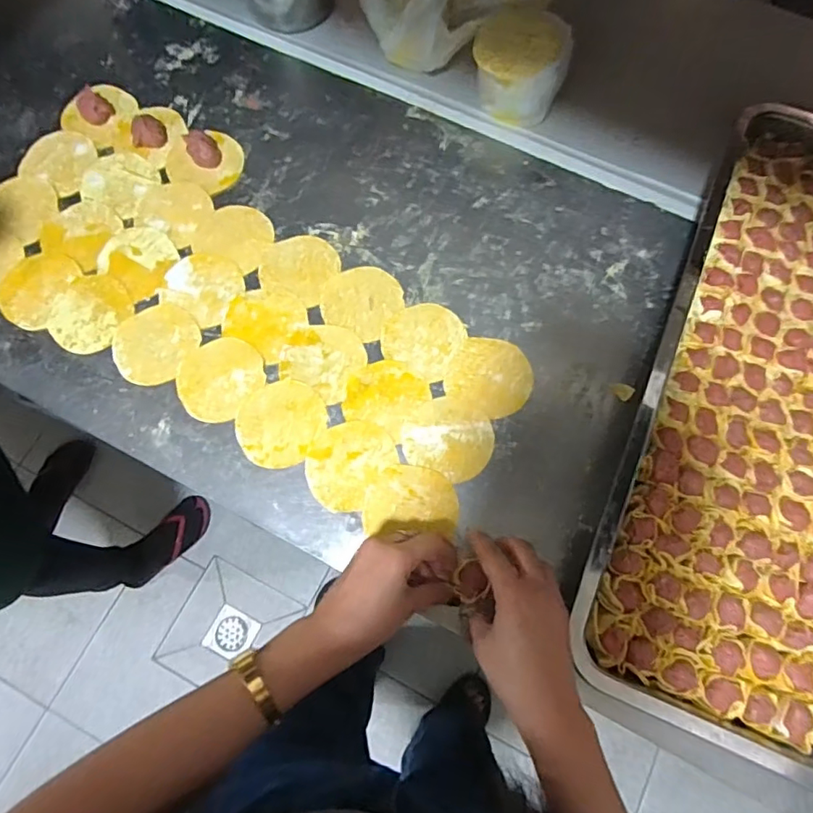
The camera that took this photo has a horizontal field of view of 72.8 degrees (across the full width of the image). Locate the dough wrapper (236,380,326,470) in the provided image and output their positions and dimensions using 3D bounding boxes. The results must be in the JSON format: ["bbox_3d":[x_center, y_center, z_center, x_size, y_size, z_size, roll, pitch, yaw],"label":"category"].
[{"bbox_3d":[-0.119,0.015,0.523,0.081,0.004,0.084,0,73,0],"label":"dough wrapper"}]

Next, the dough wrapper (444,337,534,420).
[{"bbox_3d":[0.083,-0.026,0.535,0.075,0.004,0.079,0,73,0],"label":"dough wrapper"}]

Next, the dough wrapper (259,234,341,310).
[{"bbox_3d":[-0.110,-0.146,0.571,0.073,0.004,0.074,24,74,7],"label":"dough wrapper"}]

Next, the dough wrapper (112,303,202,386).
[{"bbox_3d":[-0.251,-0.064,0.548,0.078,0.005,0.084,0,73,0],"label":"dough wrapper"}]

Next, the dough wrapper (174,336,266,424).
[{"bbox_3d":[-0.183,-0.028,0.536,0.076,0.004,0.084,34,75,10],"label":"dough wrapper"}]

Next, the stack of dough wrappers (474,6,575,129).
[{"bbox_3d":[0.123,-0.368,0.599,0.101,0.073,0.094,17,74,5],"label":"stack of dough wrappers"}]

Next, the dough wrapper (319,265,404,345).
[{"bbox_3d":[-0.045,-0.108,0.562,0.076,0.004,0.077,0,73,0],"label":"dough wrapper"}]

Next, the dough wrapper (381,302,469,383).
[{"bbox_3d":[0.017,-0.070,0.549,0.075,0.004,0.074,28,75,8],"label":"dough wrapper"}]

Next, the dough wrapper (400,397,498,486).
[{"bbox_3d":[0.039,0.028,0.518,0.083,0.004,0.072,23,74,7],"label":"dough wrapper"}]

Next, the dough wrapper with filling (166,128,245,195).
[{"bbox_3d":[-0.222,-0.276,0.605,0.079,0.022,0.072,22,74,6],"label":"dough wrapper with filling"}]

